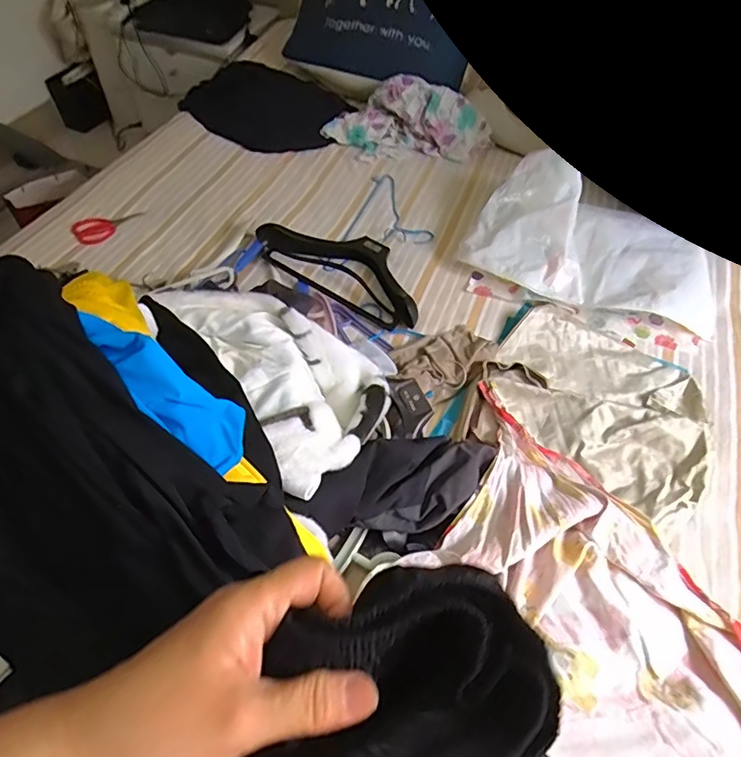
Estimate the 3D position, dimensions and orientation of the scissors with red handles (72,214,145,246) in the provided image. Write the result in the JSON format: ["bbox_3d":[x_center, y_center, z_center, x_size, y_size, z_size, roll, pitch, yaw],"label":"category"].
[{"bbox_3d":[-0.628,-0.374,1.267,0.072,0.022,0.160,39,61,23],"label":"scissors with red handles"}]

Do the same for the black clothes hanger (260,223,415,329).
[{"bbox_3d":[-0.039,-0.263,1.175,0.435,0.077,0.201,34,59,20],"label":"black clothes hanger"}]

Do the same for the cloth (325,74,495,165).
[{"bbox_3d":[0.107,-0.723,1.498,0.438,0.144,0.214,17,55,9],"label":"cloth"}]

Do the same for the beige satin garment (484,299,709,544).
[{"bbox_3d":[0.418,0.030,0.953,0.409,0.049,0.305,38,60,22],"label":"beige satin garment"}]

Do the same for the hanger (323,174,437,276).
[{"bbox_3d":[0.051,-0.379,1.319,0.211,0.016,0.413,16,54,8],"label":"hanger"}]

